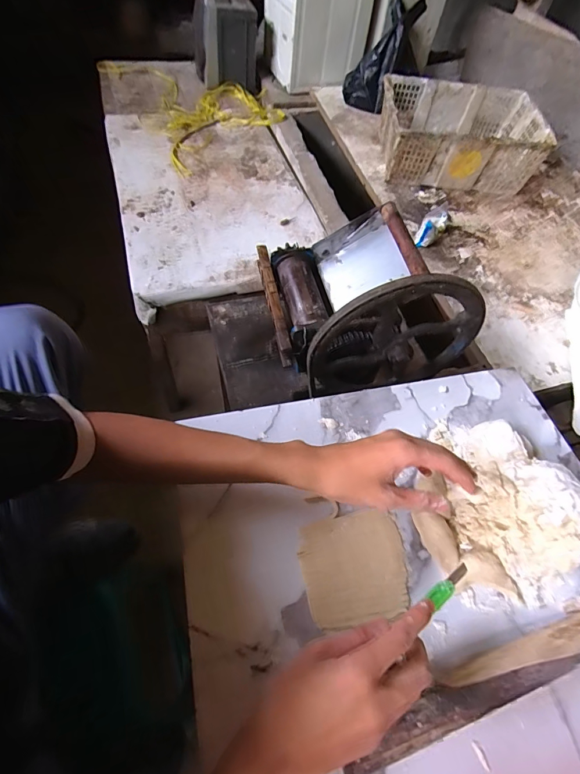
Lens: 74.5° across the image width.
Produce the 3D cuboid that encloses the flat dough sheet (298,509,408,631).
[{"bbox_3d":[0.068,0.182,0.391,0.108,0.004,0.097,-9,58,-10],"label":"flat dough sheet"}]

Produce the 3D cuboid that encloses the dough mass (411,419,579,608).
[{"bbox_3d":[0.220,0.123,0.418,0.168,0.054,0.189,-21,60,-17],"label":"dough mass"}]

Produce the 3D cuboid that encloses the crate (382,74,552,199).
[{"bbox_3d":[0.519,-0.781,1.197,0.468,0.166,0.343,4,56,-2],"label":"crate"}]

